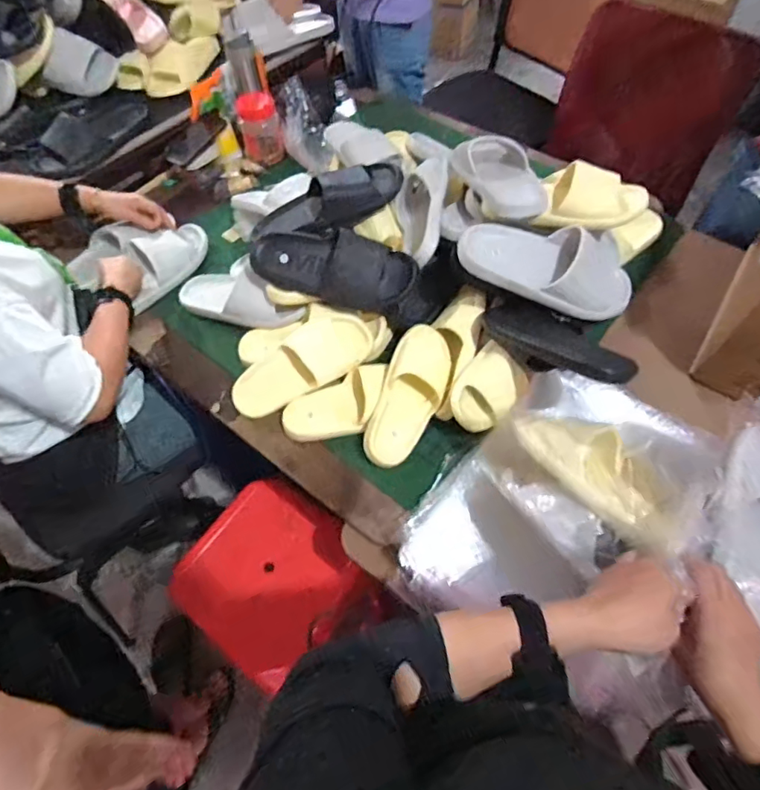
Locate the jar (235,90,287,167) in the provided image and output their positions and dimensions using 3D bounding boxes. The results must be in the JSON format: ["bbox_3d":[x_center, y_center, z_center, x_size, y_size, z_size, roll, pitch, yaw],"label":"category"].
[{"bbox_3d":[-0.270,-0.607,1.178,0.097,0.126,0.075,-11,59,-5],"label":"jar"}]

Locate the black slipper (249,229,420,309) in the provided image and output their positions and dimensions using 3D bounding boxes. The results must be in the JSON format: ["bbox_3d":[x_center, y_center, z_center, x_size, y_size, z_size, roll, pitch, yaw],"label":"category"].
[{"bbox_3d":[-0.077,-0.216,0.886,0.269,0.115,0.067,9,16,6],"label":"black slipper"}]

